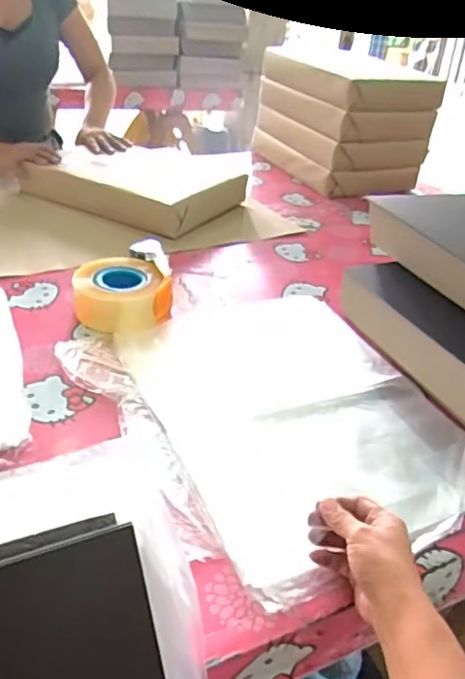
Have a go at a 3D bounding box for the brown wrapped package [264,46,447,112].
[{"bbox_3d":[0.265,-0.604,1.353,0.254,0.061,0.371,-12,37,-25],"label":"brown wrapped package"}]

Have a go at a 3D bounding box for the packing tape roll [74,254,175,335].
[{"bbox_3d":[-0.154,-0.067,0.813,0.125,0.054,0.122,4,35,-3],"label":"packing tape roll"}]

